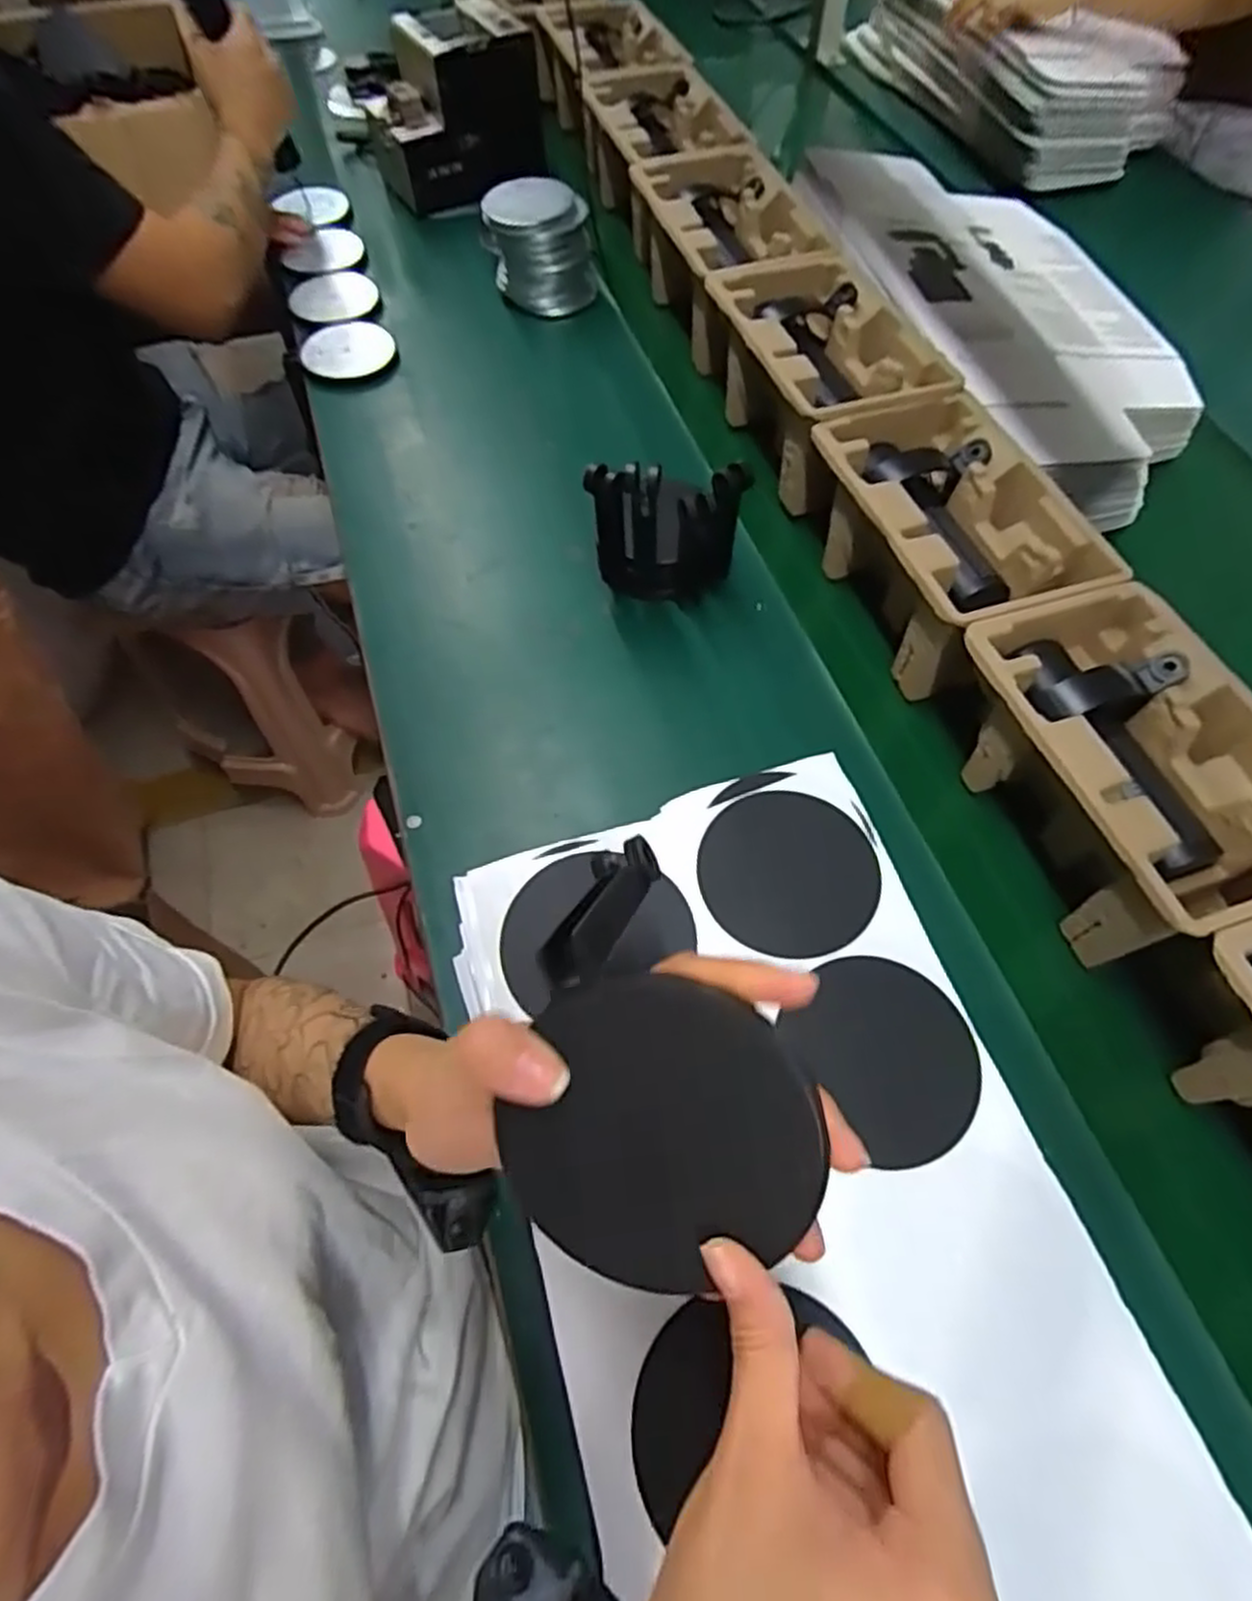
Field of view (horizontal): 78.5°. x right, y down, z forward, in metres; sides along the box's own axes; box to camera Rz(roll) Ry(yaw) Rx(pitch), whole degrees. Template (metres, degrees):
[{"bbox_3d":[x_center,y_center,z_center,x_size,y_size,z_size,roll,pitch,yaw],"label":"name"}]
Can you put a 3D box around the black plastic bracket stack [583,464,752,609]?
[{"bbox_3d":[0.034,-0.201,0.600,0.115,0.152,0.043,-5,61,-1],"label":"black plastic bracket stack"}]

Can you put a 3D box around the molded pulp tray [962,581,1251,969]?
[{"bbox_3d":[0.326,-0.018,0.503,0.139,0.100,0.221,-19,62,-8],"label":"molded pulp tray"}]

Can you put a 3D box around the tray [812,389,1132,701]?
[{"bbox_3d":[0.251,-0.203,0.610,0.143,0.102,0.221,-18,62,-8],"label":"tray"}]

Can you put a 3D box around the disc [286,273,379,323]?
[{"bbox_3d":[-0.336,-0.578,0.883,0.096,0.014,0.096,-1,61,1],"label":"disc"}]

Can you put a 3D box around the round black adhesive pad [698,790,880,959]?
[{"bbox_3d":[0.088,0.037,0.413,0.091,0.004,0.095,-1,61,1],"label":"round black adhesive pad"}]

